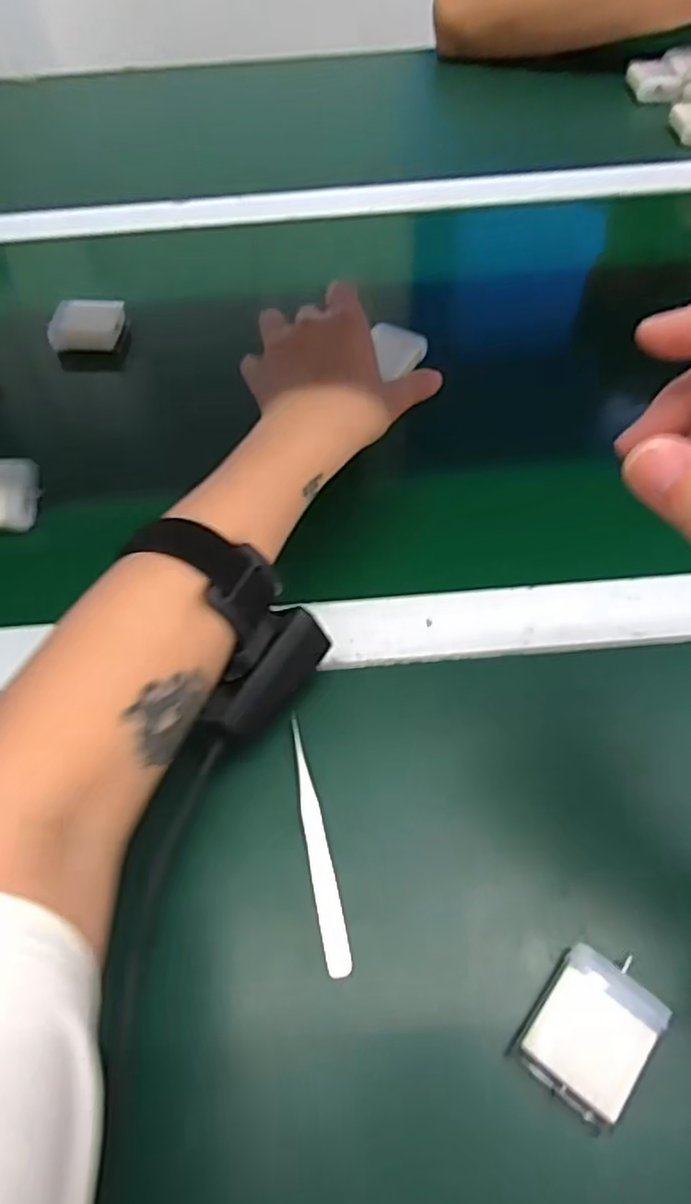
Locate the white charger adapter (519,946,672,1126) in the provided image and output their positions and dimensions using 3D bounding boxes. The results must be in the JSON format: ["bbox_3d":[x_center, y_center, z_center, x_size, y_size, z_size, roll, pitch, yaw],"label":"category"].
[{"bbox_3d":[0.098,0.171,0.280,0.040,0.021,0.051,32,65,21],"label":"white charger adapter"}]

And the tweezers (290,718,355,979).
[{"bbox_3d":[-0.013,0.111,0.331,0.011,0.009,0.116,-12,58,-4],"label":"tweezers"}]

